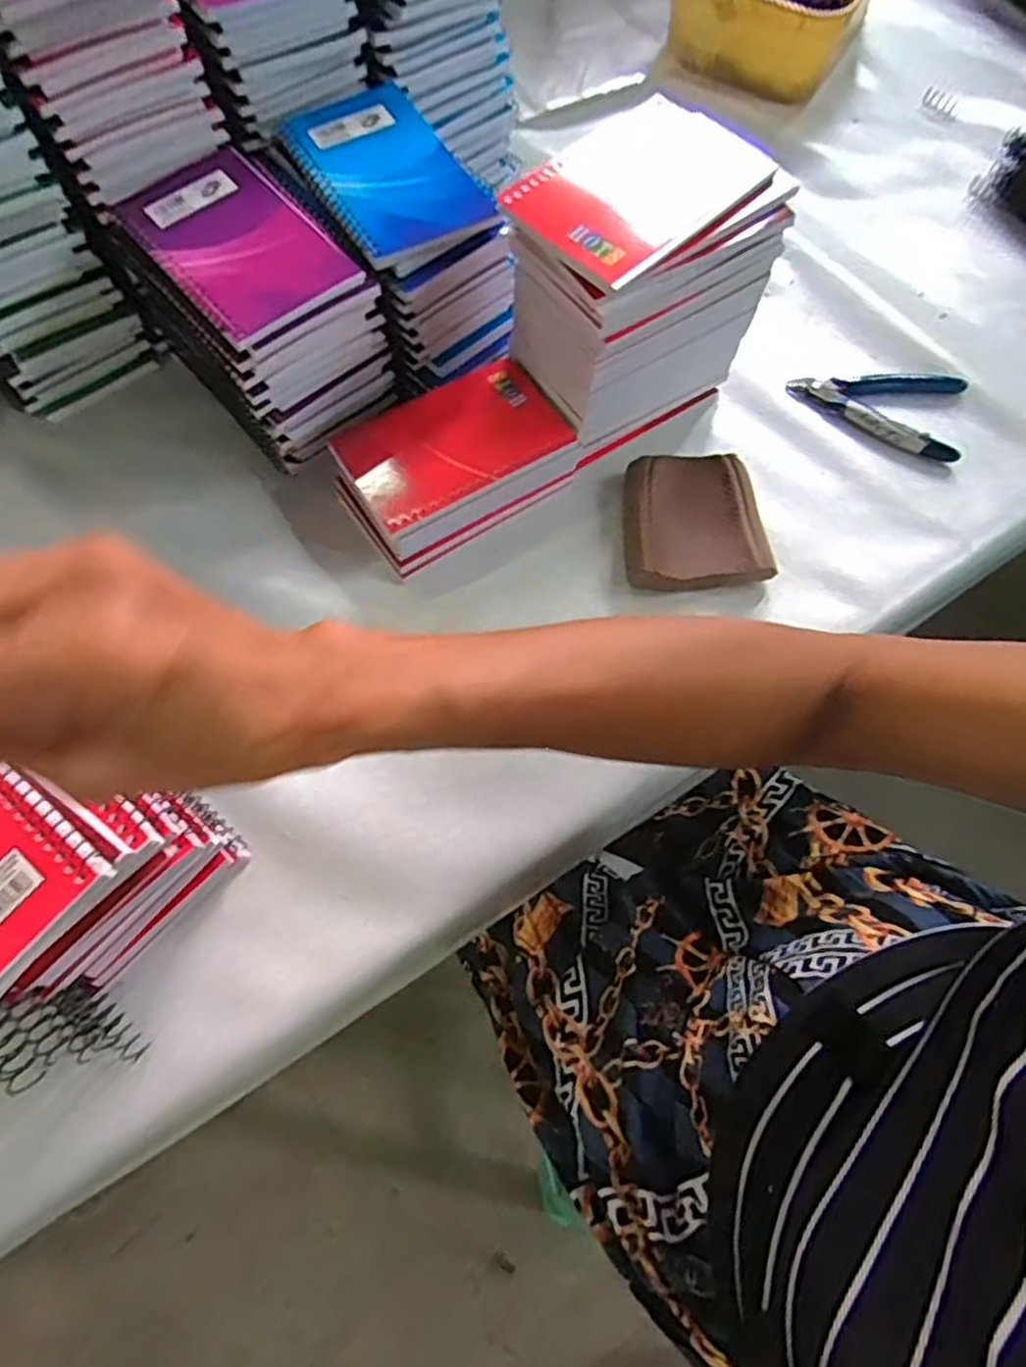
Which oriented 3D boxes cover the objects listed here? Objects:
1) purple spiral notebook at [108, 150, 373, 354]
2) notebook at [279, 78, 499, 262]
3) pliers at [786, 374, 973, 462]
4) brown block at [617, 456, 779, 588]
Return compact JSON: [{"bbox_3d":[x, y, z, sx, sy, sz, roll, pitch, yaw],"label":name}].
[{"bbox_3d":[-0.149,-0.242,0.393,0.083,0.009,0.124,-38,73,-16],"label":"purple spiral notebook"},{"bbox_3d":[-0.071,-0.294,0.410,0.082,0.009,0.134,-30,71,-13],"label":"notebook"},{"bbox_3d":[0.247,-0.190,0.490,0.113,0.008,0.066,13,67,4],"label":"pliers"},{"bbox_3d":[0.112,-0.100,0.450,0.085,0.022,0.090,0,67,-2],"label":"brown block"}]

